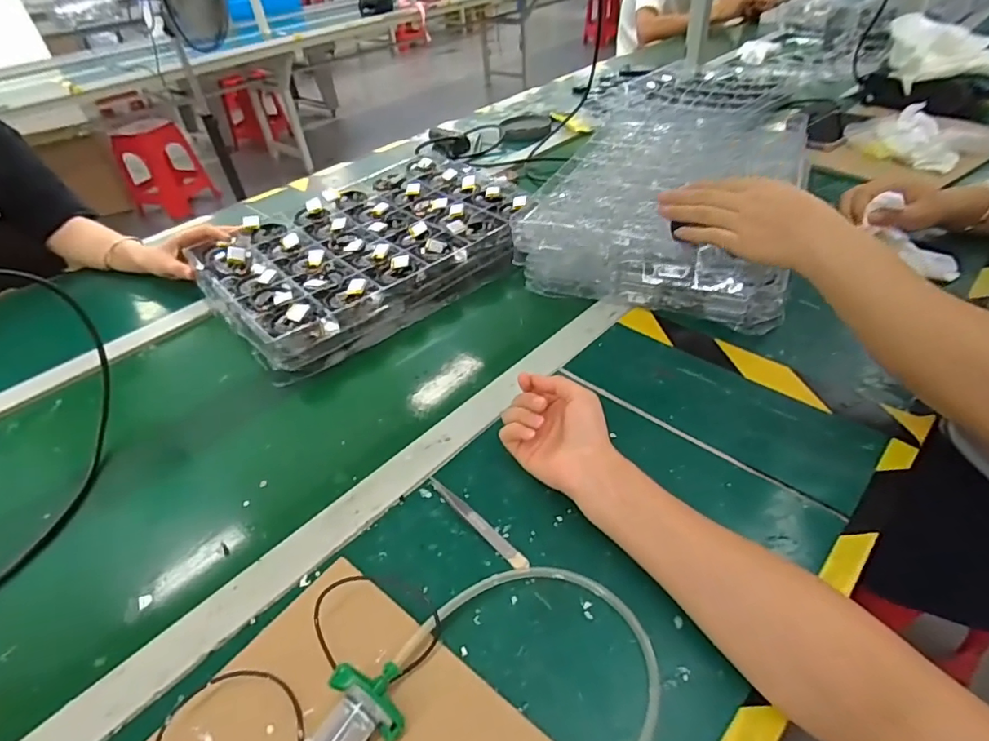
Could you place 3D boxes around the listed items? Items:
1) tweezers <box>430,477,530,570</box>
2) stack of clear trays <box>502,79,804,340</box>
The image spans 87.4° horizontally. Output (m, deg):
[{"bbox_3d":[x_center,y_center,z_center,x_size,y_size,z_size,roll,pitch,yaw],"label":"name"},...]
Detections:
[{"bbox_3d":[-0.015,0.121,0.418,0.011,0.008,0.111,-35,48,-28],"label":"tweezers"},{"bbox_3d":[0.254,-0.244,0.735,0.328,0.075,0.444,15,46,24],"label":"stack of clear trays"}]

